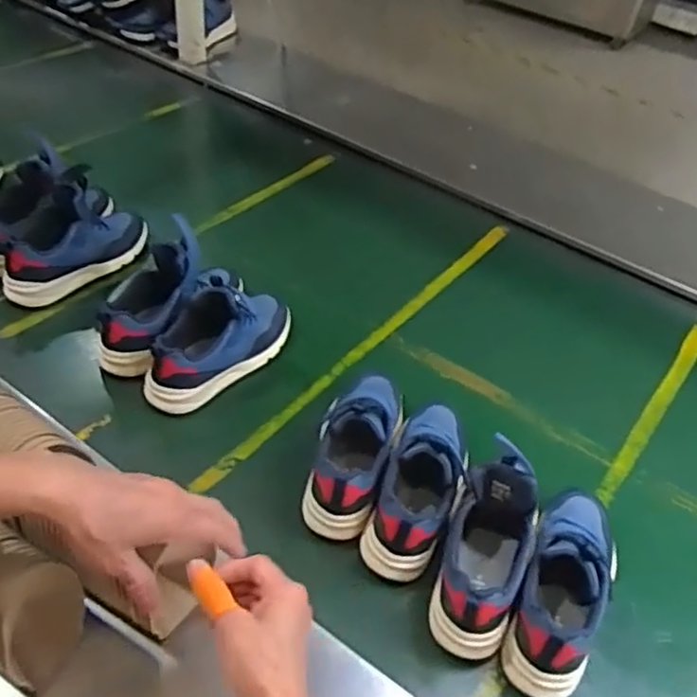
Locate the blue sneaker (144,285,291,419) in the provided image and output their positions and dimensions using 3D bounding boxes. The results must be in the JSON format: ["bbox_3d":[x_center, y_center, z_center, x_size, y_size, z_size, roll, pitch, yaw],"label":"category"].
[{"bbox_3d":[-0.155,-0.010,0.840,0.075,0.128,0.218,34,50,24],"label":"blue sneaker"}]

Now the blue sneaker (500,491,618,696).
[{"bbox_3d":[0.209,0.220,0.657,0.079,0.111,0.210,24,47,15],"label":"blue sneaker"}]

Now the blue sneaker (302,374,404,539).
[{"bbox_3d":[0.010,0.104,0.748,0.069,0.107,0.185,16,45,8],"label":"blue sneaker"}]

